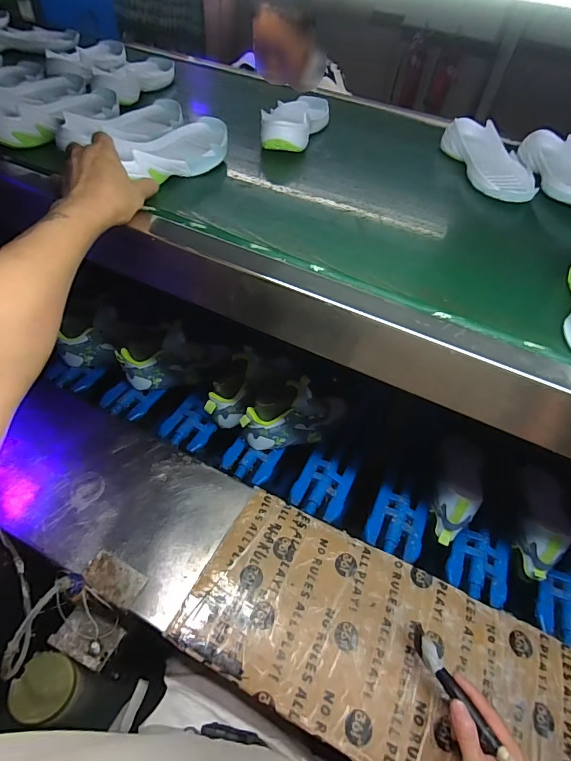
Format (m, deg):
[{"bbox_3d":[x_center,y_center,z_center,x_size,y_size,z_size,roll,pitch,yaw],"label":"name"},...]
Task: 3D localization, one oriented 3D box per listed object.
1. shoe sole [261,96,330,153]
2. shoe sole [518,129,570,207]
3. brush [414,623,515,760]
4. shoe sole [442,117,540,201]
[{"bbox_3d":[0.022,-0.460,0.719,0.095,0.045,0.228,9,51,4],"label":"shoe sole"},{"bbox_3d":[0.449,-0.328,0.657,0.100,0.049,0.222,2,51,-2],"label":"shoe sole"},{"bbox_3d":[0.206,0.366,0.464,0.020,0.018,0.180,-16,31,-19],"label":"brush"},{"bbox_3d":[0.332,-0.358,0.665,0.089,0.057,0.216,-4,51,-7],"label":"shoe sole"}]

